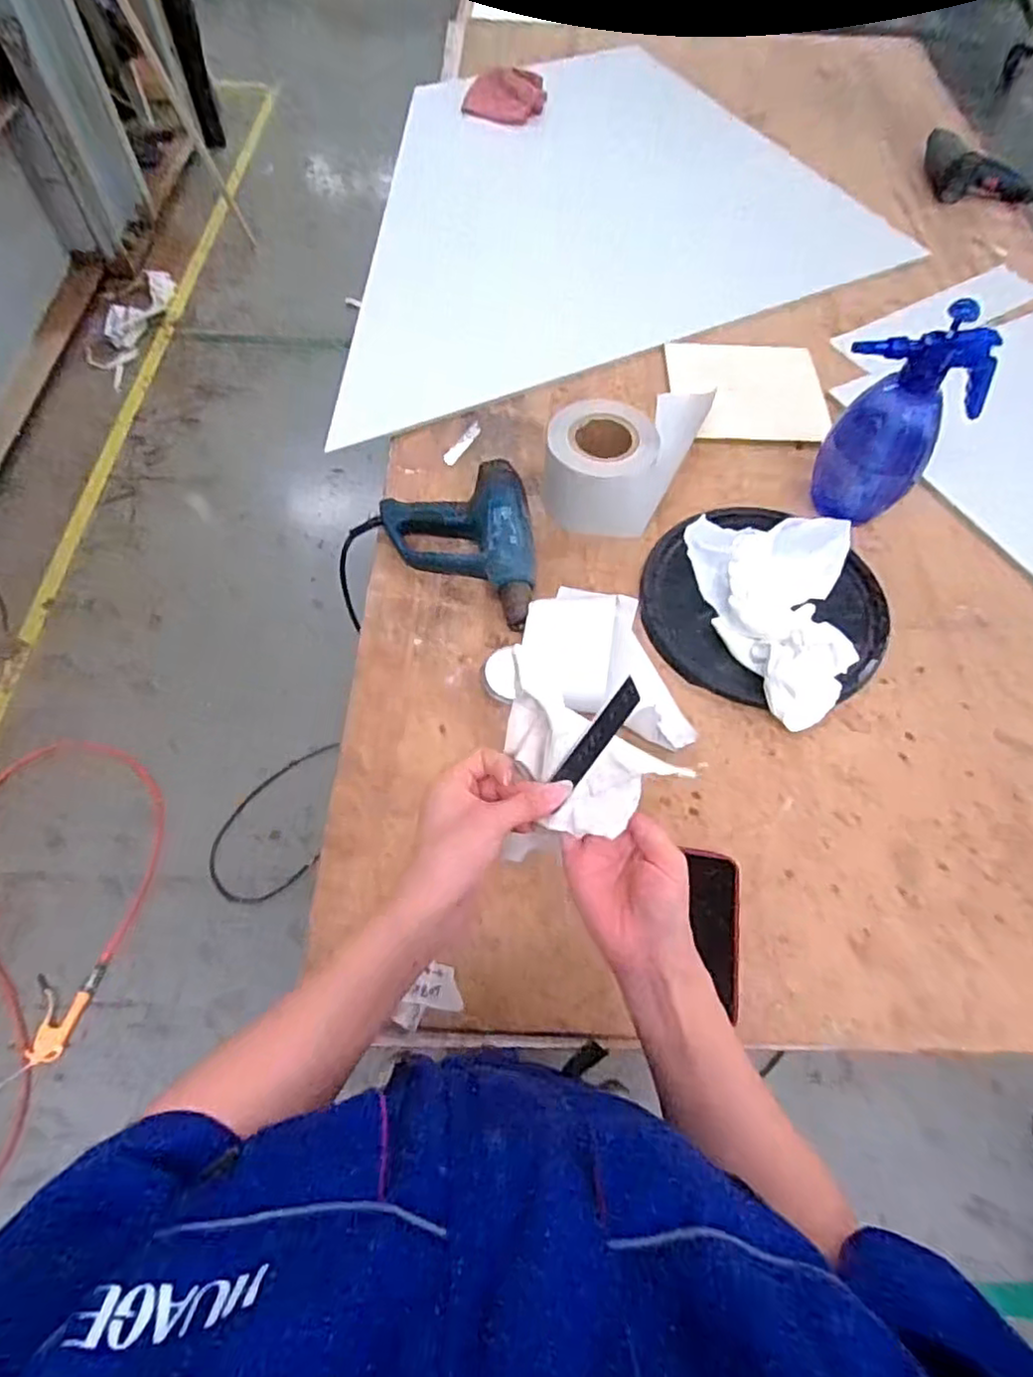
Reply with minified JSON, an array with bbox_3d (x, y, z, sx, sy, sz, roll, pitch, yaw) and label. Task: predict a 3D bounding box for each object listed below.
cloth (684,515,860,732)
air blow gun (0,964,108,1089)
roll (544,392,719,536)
[{"bbox_3d":[0.341,-0.103,0.855,0.209,0.061,0.321,3,61,0],"label":"cloth"},{"bbox_3d":[-0.954,0.709,1.291,0.136,0.036,0.406,26,64,12],"label":"air blow gun"},{"bbox_3d":[0.155,-0.351,0.950,0.163,0.116,0.269,28,64,13],"label":"roll"}]

